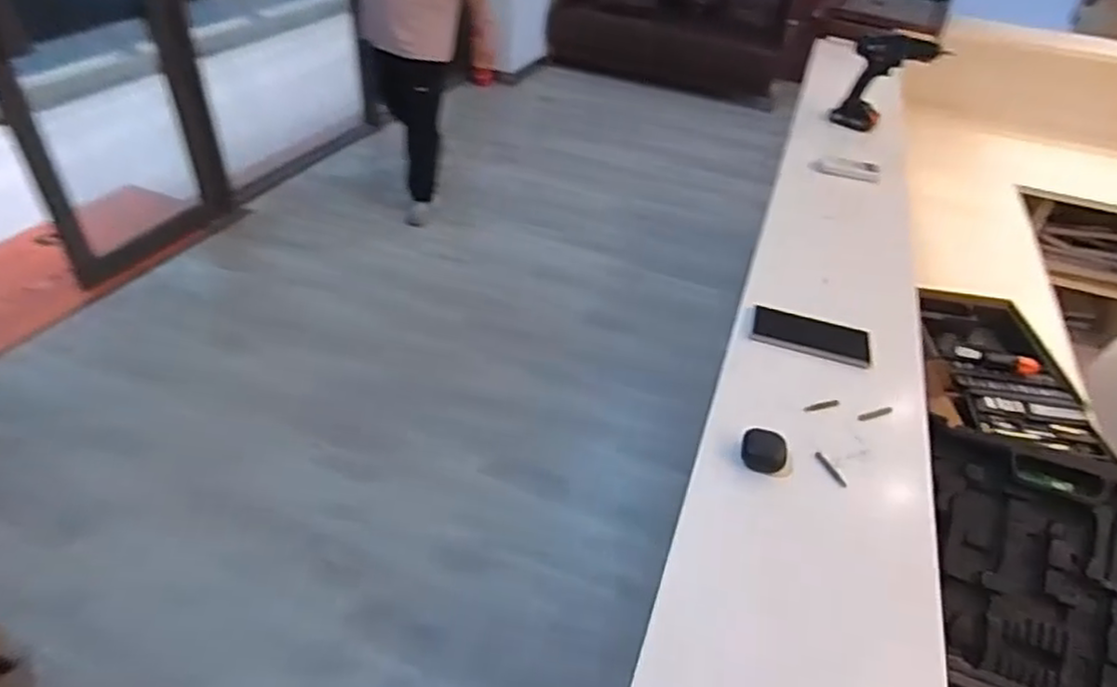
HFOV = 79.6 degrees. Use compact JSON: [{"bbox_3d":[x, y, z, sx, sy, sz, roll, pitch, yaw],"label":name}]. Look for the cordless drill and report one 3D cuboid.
[{"bbox_3d":[0.751,-0.592,1.535,0.191,0.212,0.110,24,43,21],"label":"cordless drill"}]

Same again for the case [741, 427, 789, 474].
[{"bbox_3d":[0.233,0.121,0.759,0.046,0.026,0.044,11,40,6],"label":"case"}]

